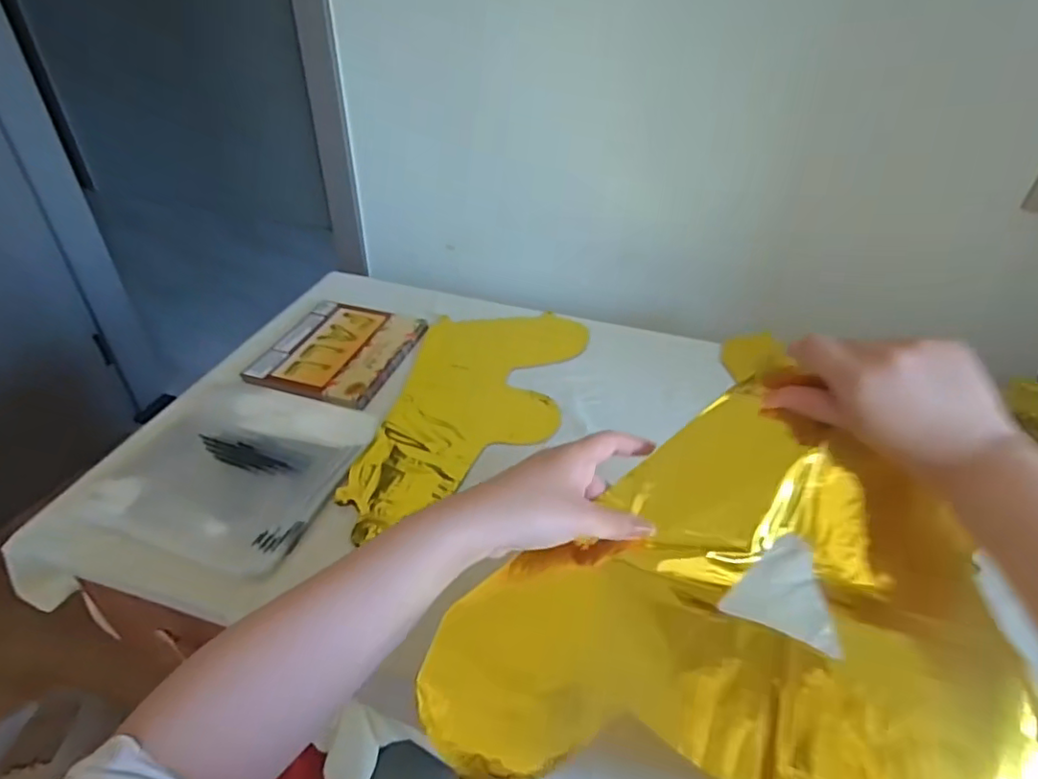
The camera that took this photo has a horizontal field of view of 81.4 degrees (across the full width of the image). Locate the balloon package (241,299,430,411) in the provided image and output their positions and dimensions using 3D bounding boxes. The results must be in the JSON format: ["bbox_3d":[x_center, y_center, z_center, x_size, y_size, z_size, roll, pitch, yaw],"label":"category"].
[{"bbox_3d":[-0.234,-0.053,0.794,0.168,0.010,0.202,12,40,13],"label":"balloon package"}]

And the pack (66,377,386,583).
[{"bbox_3d":[-0.286,0.073,0.623,0.210,0.018,0.219,11,39,12],"label":"pack"}]

